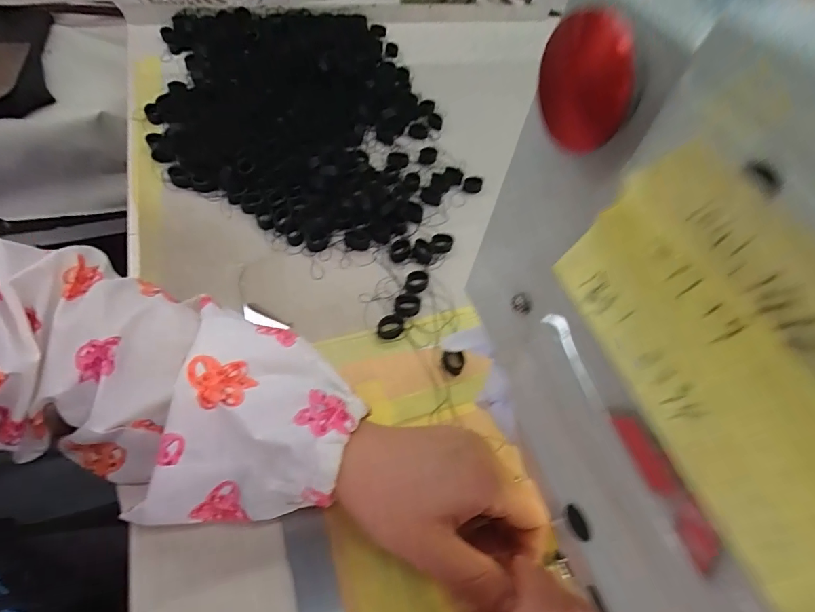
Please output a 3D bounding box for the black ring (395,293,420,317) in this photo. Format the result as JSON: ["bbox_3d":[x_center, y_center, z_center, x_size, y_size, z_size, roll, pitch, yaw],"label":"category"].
[{"bbox_3d":[0.001,-0.001,0.334,0.019,0.004,0.021,1,56,-4],"label":"black ring"}]

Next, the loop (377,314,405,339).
[{"bbox_3d":[-0.012,0.015,0.323,0.020,0.006,0.015,-12,58,-12],"label":"loop"}]

